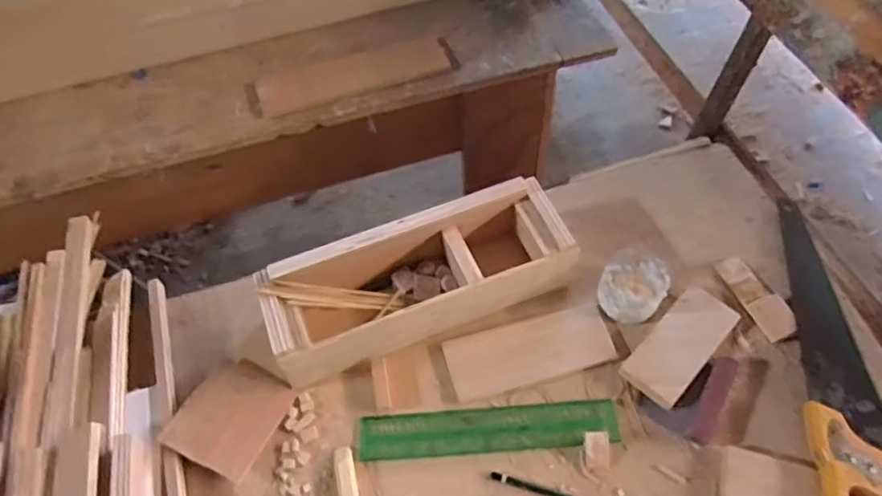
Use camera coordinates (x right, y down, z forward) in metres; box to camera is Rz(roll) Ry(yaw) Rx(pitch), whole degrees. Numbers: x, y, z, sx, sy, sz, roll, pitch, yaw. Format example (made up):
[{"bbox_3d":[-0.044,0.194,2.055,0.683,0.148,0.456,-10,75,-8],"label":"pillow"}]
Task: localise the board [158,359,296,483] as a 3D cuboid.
[{"bbox_3d":[-0.205,0.162,0.605,0.085,0.008,0.102,31,58,1],"label":"board"}]

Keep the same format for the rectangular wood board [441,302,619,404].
[{"bbox_3d":[0.092,0.107,0.646,0.170,0.016,0.070,-16,57,-7],"label":"rectangular wood board"}]

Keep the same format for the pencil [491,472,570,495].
[{"bbox_3d":[0.101,0.224,0.570,0.110,0.006,0.009,13,58,12],"label":"pencil"}]

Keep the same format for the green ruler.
[{"bbox_3d":[0.047,0.177,0.605,0.247,0.010,0.045,-4,52,0],"label":"green ruler"}]

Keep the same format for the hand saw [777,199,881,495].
[{"bbox_3d":[0.402,0.113,0.617,0.096,0.031,0.386,7,57,8],"label":"hand saw"}]

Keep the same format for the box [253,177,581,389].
[{"bbox_3d":[-0.022,0.036,0.651,0.318,0.083,0.117,-19,56,-12],"label":"box"}]

